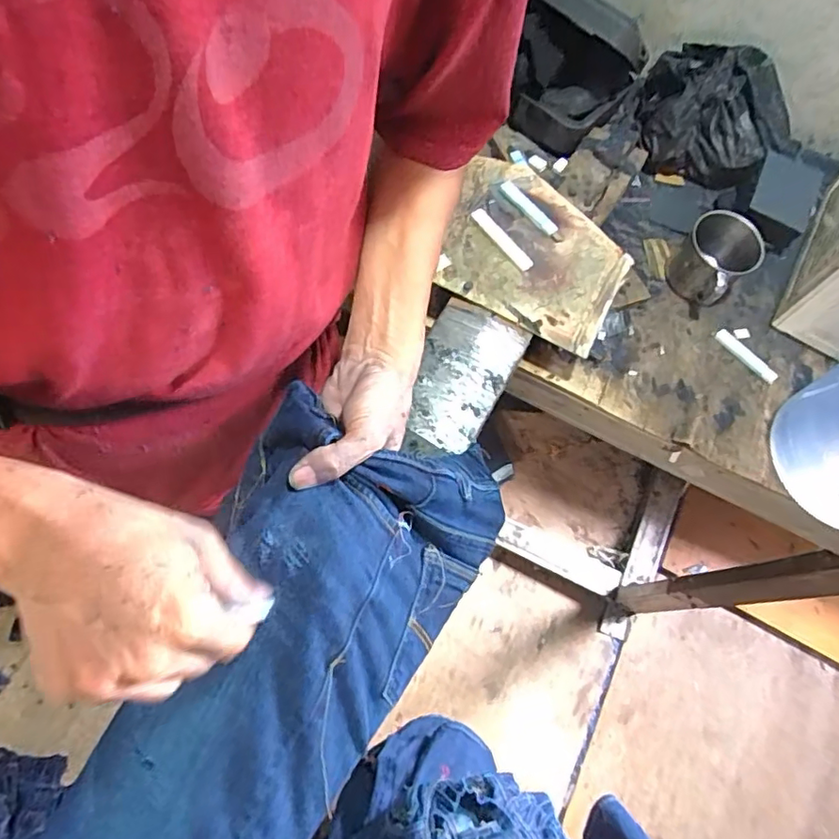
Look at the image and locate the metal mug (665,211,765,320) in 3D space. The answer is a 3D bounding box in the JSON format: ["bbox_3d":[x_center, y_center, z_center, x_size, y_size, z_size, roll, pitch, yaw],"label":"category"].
[{"bbox_3d":[0.342,-0.186,0.669,0.080,0.070,0.090,42,73,13],"label":"metal mug"}]

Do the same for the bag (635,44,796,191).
[{"bbox_3d":[0.375,-0.385,0.720,0.187,0.104,0.128,20,69,5],"label":"bag"}]

